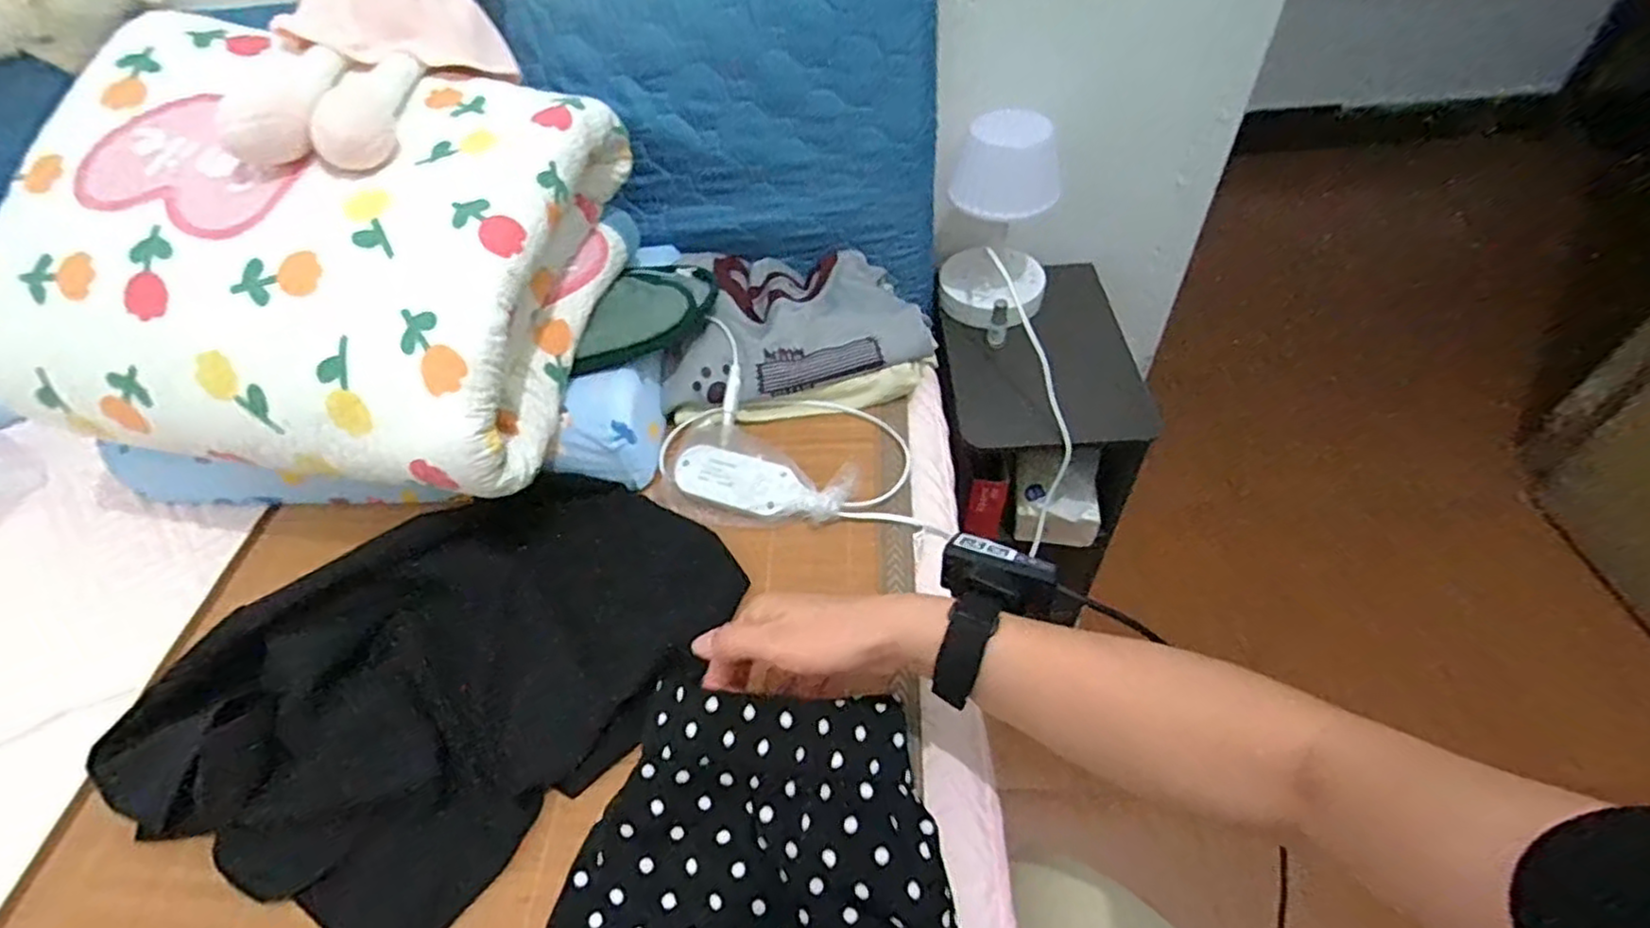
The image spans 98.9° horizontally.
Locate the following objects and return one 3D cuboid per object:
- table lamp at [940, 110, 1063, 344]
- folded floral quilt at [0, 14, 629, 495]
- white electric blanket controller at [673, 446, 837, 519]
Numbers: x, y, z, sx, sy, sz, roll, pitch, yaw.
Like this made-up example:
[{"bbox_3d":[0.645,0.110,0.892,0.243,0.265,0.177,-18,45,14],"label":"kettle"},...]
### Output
[{"bbox_3d":[0.188,-0.258,0.762,0.118,0.209,0.133,8,52,12],"label":"table lamp"},{"bbox_3d":[-0.387,-0.178,0.560,0.371,0.212,0.334,4,51,9],"label":"folded floral quilt"},{"bbox_3d":[-0.060,0.019,0.606,0.146,0.025,0.046,12,75,13],"label":"white electric blanket controller"}]

